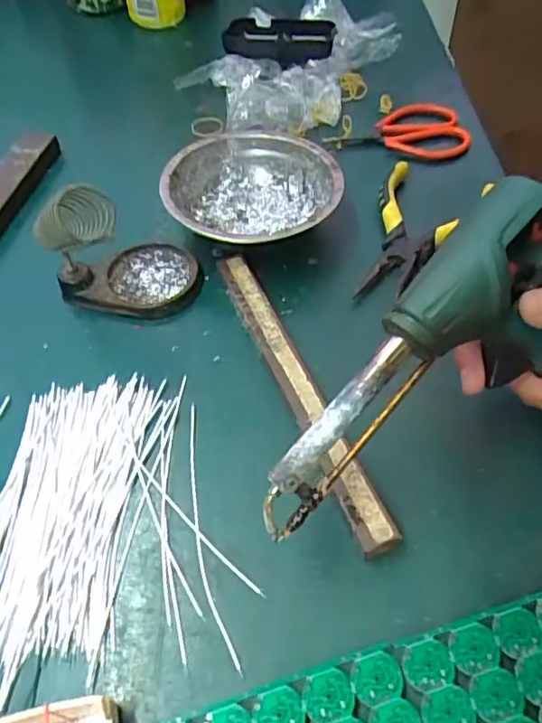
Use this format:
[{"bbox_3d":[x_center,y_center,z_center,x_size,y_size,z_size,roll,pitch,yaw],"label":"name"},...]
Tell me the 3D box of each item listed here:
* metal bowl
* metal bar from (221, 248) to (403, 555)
[{"bbox_3d":[-0.014,-0.120,0.422,0.122,0.046,0.122,0,54,0],"label":"metal bowl"},{"bbox_3d":[0.014,0.013,0.332,0.020,0.018,0.210,-17,55,-14],"label":"metal bar"}]

